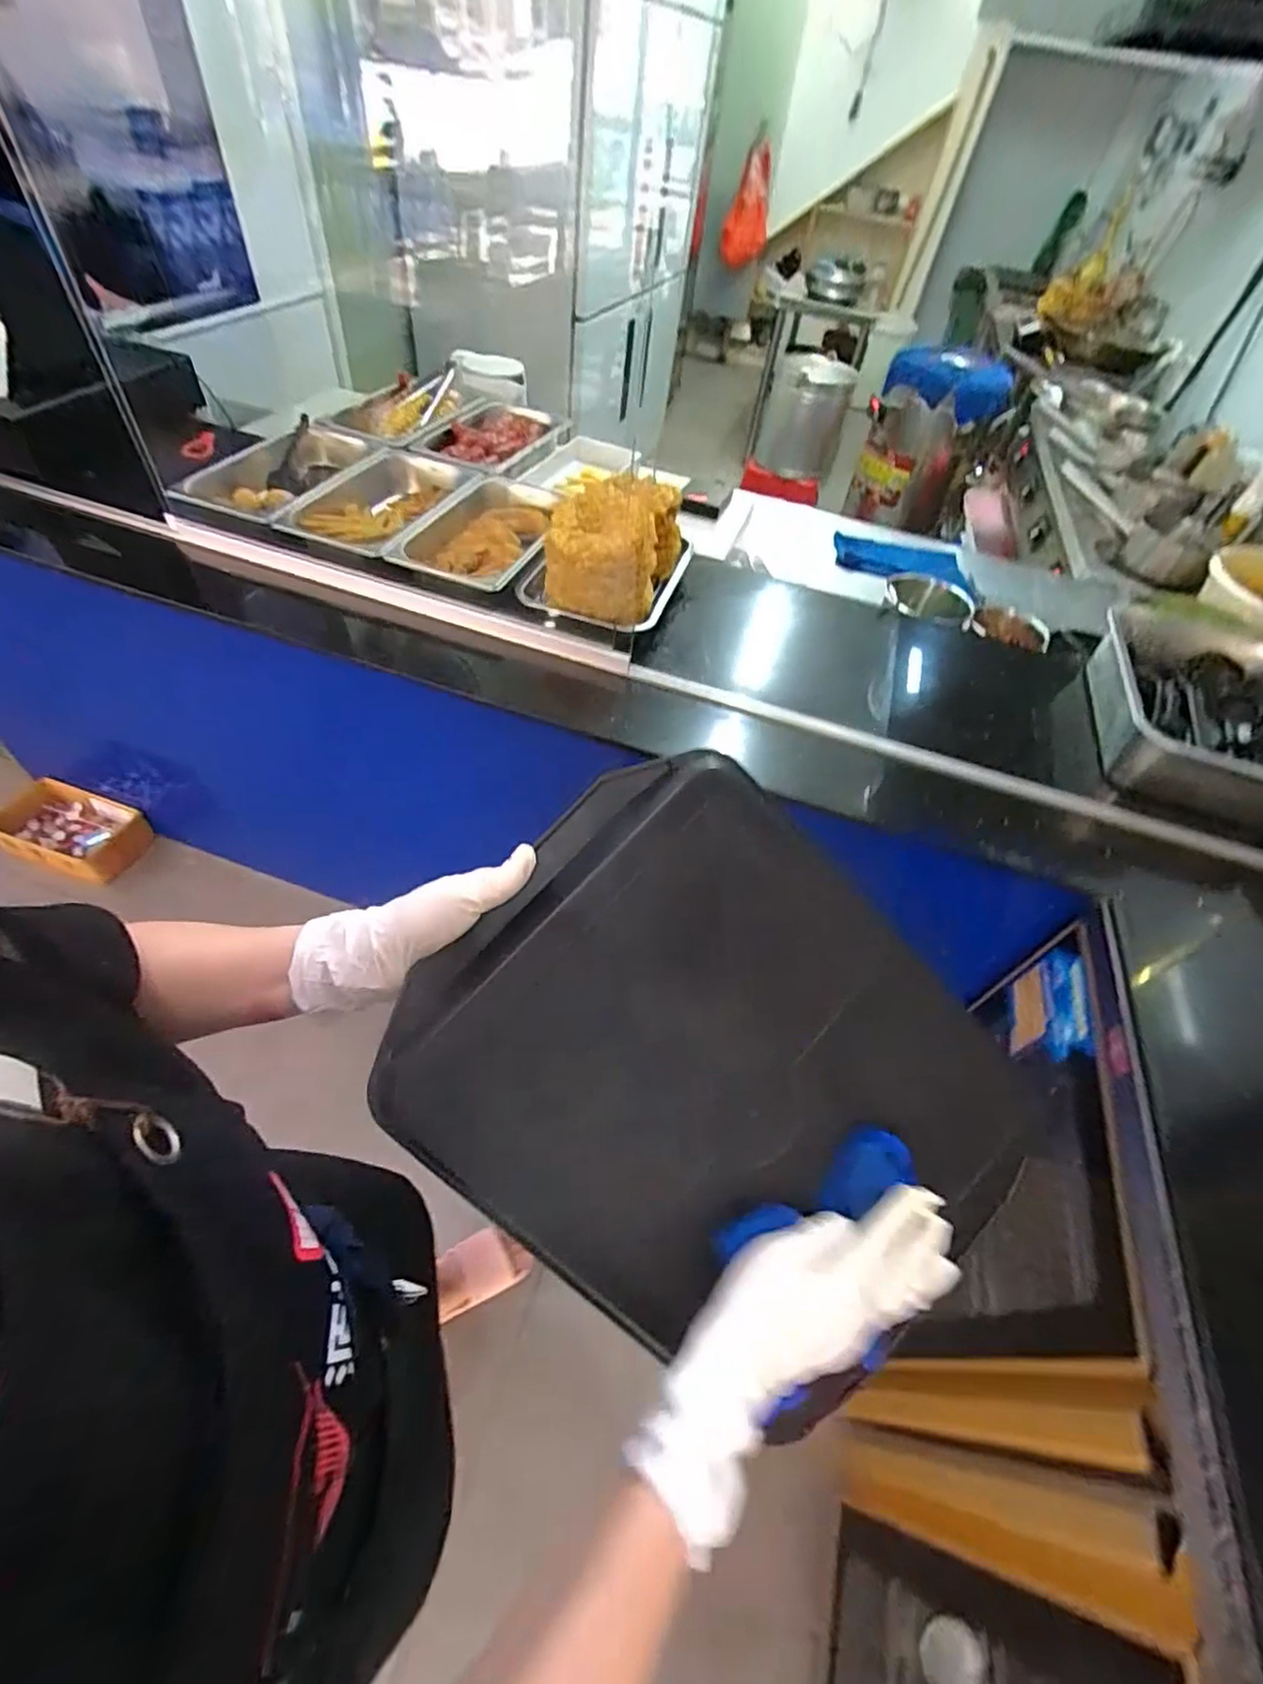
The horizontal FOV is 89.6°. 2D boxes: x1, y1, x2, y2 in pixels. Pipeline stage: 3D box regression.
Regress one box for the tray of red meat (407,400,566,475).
[{"bbox_3d":[-0.253,-0.759,1.187,0.190,0.045,0.338,19,51,11],"label":"tray of red meat"}]

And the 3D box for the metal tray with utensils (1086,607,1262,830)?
[{"bbox_3d":[0.807,-0.188,0.906,0.281,0.099,0.408,21,51,12],"label":"metal tray with utensils"}]

